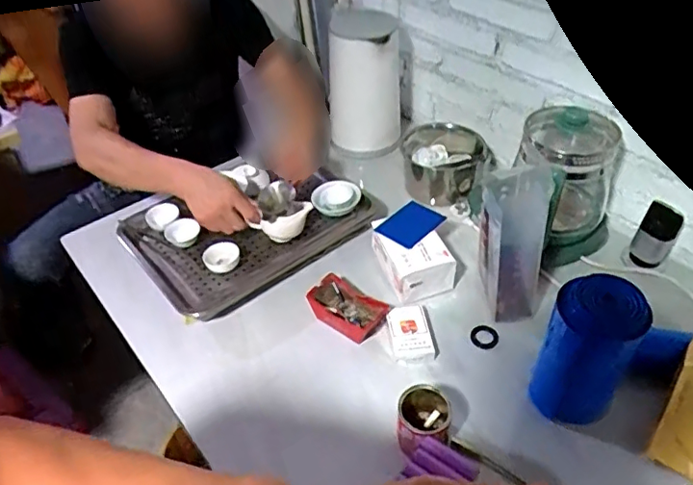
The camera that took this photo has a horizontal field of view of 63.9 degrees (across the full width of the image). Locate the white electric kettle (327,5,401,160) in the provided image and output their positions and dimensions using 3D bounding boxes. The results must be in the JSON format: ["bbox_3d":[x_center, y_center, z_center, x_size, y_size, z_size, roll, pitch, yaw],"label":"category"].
[{"bbox_3d":[0.033,-0.311,1.110,0.140,0.234,0.163,-4,43,0],"label":"white electric kettle"}]

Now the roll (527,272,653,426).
[{"bbox_3d":[0.281,0.136,0.656,0.093,0.190,0.101,-2,43,2],"label":"roll"}]

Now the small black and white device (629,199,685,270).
[{"bbox_3d":[0.480,-0.013,0.860,0.049,0.110,0.033,28,52,30],"label":"small black and white device"}]

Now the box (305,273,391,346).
[{"bbox_3d":[0.001,0.097,0.831,0.070,0.035,0.111,-35,51,-29],"label":"box"}]

